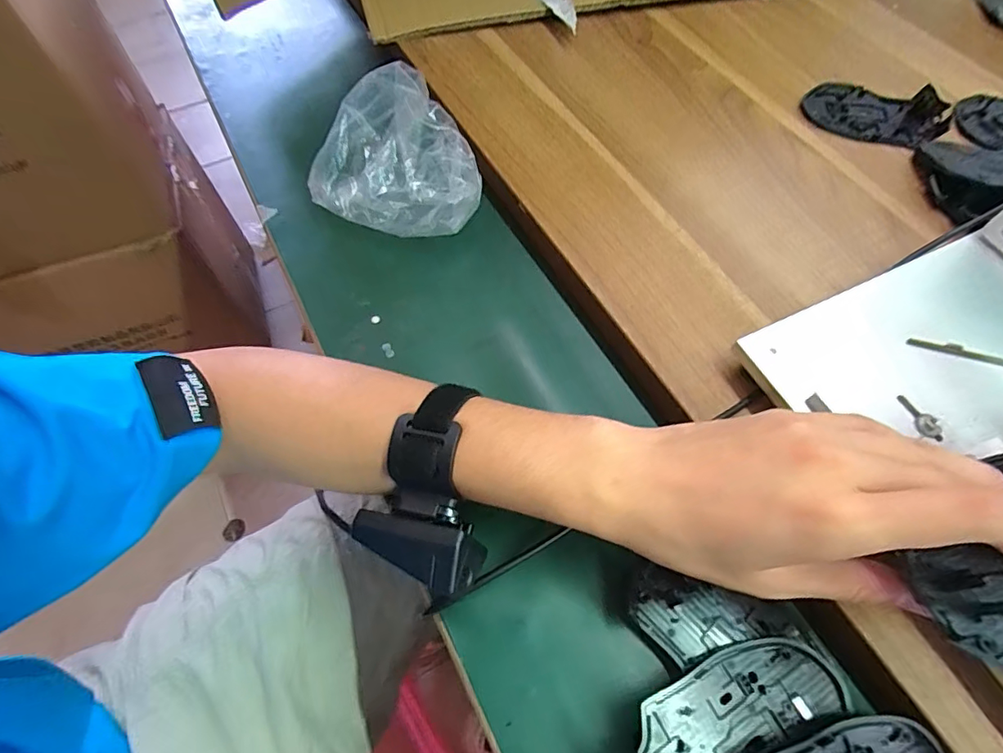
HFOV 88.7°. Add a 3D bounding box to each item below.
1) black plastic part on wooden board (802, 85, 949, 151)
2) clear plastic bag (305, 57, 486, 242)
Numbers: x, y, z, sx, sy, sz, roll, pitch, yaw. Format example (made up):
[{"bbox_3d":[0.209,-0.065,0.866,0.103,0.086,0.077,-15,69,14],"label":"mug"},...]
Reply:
[{"bbox_3d":[0.327,-0.231,0.450,0.116,0.012,0.068,11,62,5],"label":"black plastic part on wooden board"},{"bbox_3d":[-0.086,-0.165,0.395,0.123,0.070,0.117,-18,64,-12],"label":"clear plastic bag"}]

